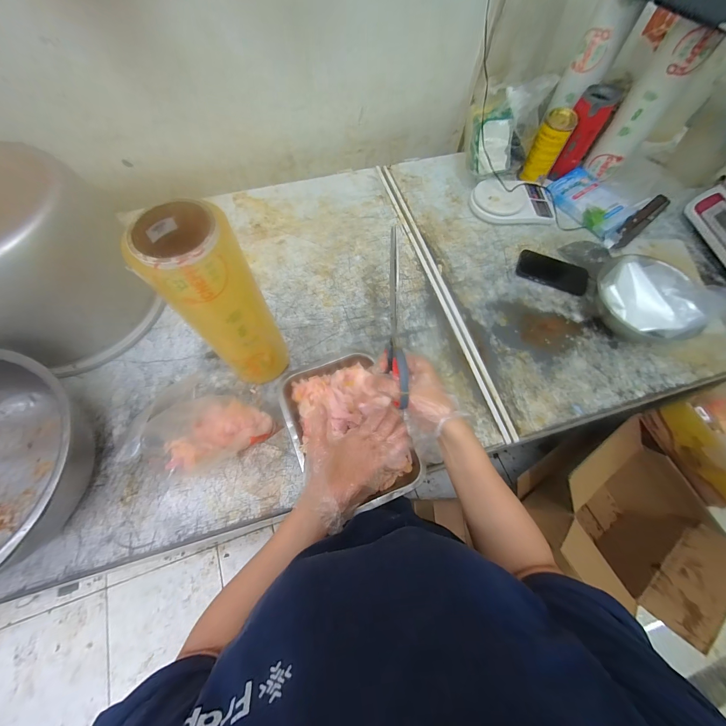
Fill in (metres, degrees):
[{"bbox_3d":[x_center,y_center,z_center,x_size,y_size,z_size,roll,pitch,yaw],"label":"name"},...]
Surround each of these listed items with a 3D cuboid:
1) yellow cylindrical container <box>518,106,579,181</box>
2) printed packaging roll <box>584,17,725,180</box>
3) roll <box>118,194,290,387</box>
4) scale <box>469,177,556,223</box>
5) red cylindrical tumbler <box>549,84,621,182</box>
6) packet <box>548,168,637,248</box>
[{"bbox_3d":[0.448,-0.524,0.758,0.070,0.133,0.062,26,68,9],"label":"yellow cylindrical container"},{"bbox_3d":[0.602,-0.546,0.683,0.092,0.279,0.068,35,70,13],"label":"printed packaging roll"},{"bbox_3d":[-0.189,-0.072,0.440,0.101,0.289,0.095,-30,71,-14],"label":"roll"},{"bbox_3d":[0.367,-0.398,0.758,0.205,0.038,0.132,-5,67,-4],"label":"scale"},{"bbox_3d":[0.526,-0.556,0.749,0.080,0.165,0.069,-2,67,-3],"label":"red cylindrical tumbler"},{"bbox_3d":[0.564,-0.391,0.758,0.121,0.029,0.215,-30,71,-14],"label":"packet"}]

